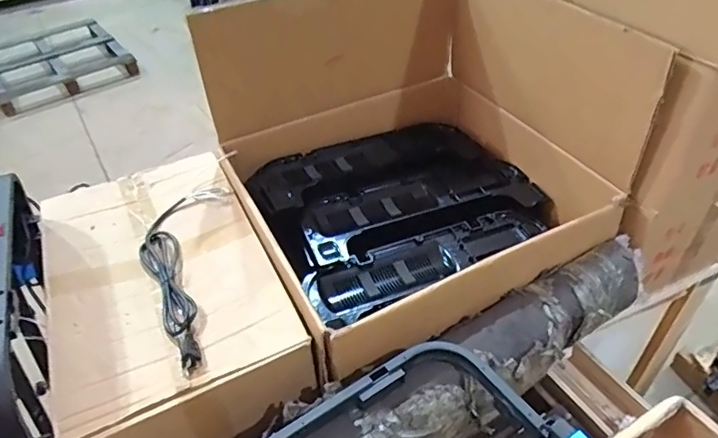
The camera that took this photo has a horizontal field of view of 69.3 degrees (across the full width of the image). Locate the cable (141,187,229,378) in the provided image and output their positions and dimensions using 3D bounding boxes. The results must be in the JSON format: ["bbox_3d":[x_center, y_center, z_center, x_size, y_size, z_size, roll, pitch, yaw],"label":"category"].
[{"bbox_3d":[-0.300,0.078,0.844,0.136,0.026,0.395,-5,42,-1],"label":"cable"}]

